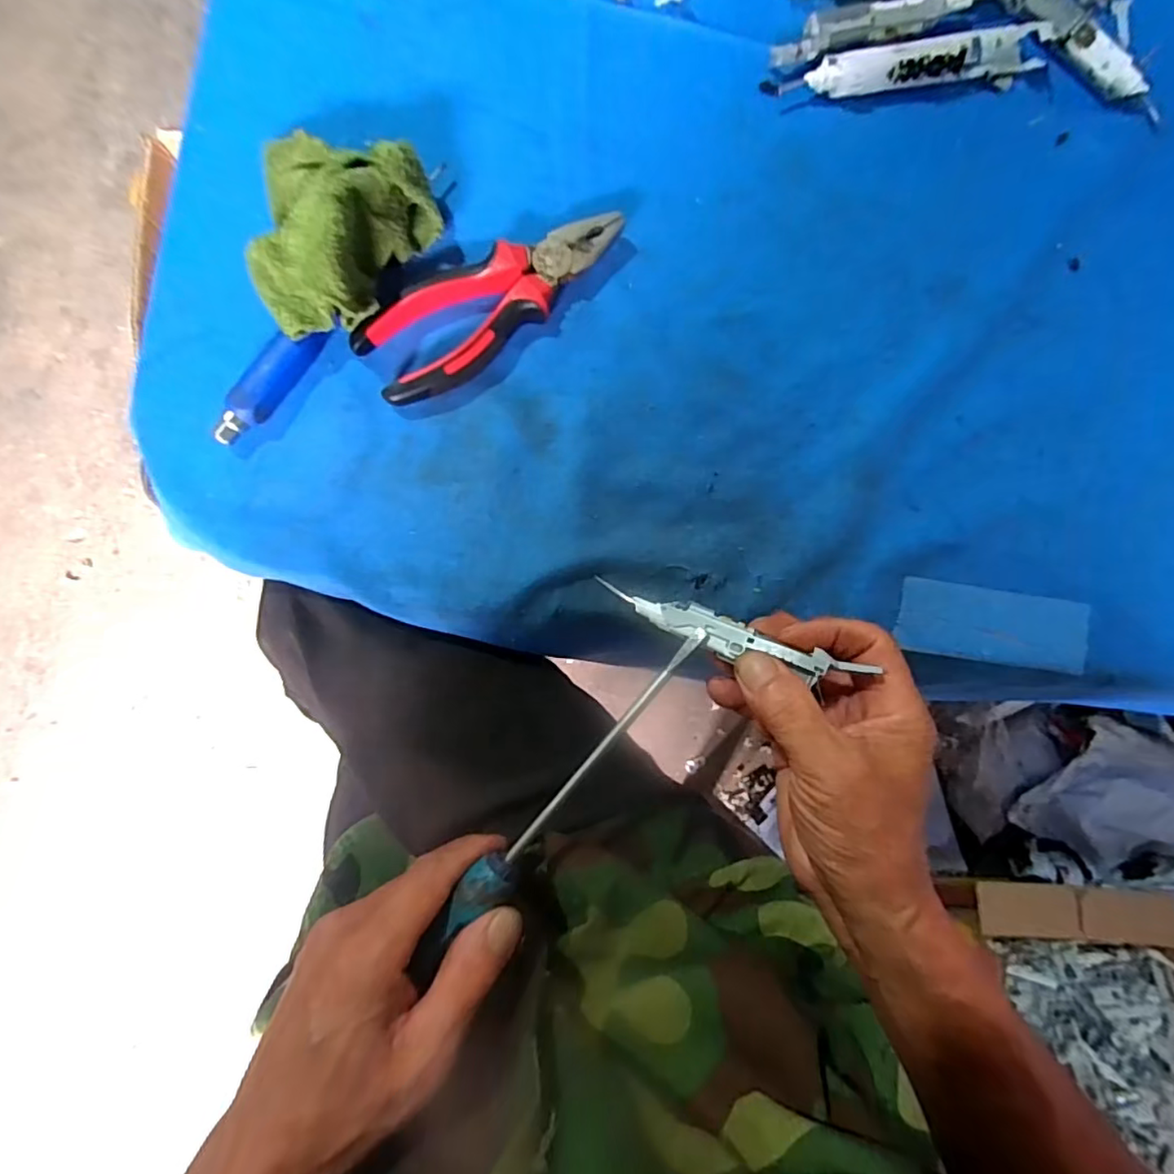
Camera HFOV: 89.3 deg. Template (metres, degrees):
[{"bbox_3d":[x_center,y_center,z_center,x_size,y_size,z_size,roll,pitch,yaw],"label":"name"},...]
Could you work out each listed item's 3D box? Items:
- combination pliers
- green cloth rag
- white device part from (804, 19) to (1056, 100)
[{"bbox_3d":[-0.047,-0.155,0.324,0.156,0.021,0.048,-30,88,-5],"label":"combination pliers"},{"bbox_3d":[-0.126,-0.184,0.303,0.089,0.058,0.106,0,85,-3],"label":"green cloth rag"},{"bbox_3d":[0.208,-0.313,0.356,0.148,0.022,0.024,-14,86,-4],"label":"white device part"}]

